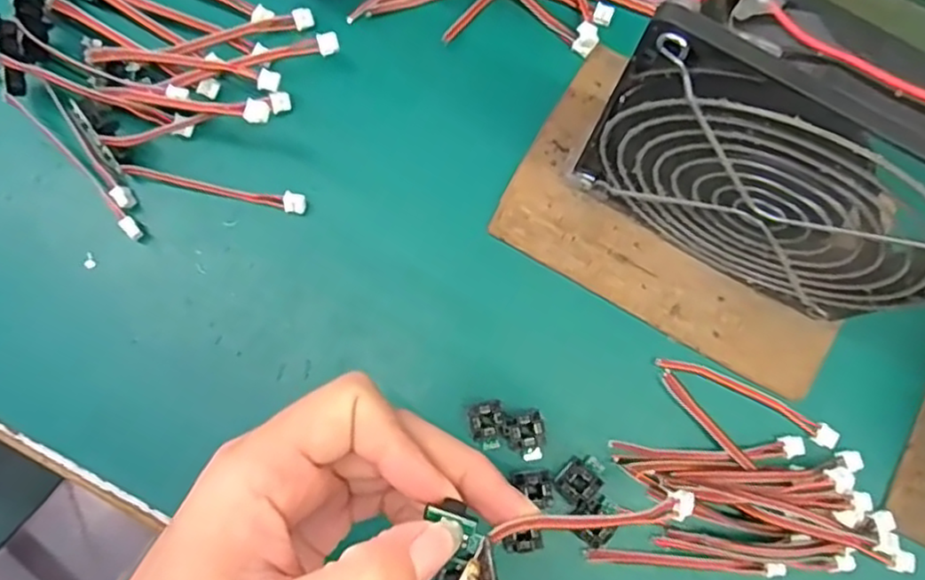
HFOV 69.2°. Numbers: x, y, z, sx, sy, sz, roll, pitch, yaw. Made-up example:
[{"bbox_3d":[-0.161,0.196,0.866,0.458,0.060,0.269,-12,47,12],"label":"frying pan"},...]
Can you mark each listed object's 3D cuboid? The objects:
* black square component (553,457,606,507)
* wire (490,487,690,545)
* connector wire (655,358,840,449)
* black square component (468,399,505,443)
[{"bbox_3d":[0.046,0.072,0.258,0.014,0.008,0.019,44,82,7],"label":"black square component"},{"bbox_3d":[0.040,0.065,0.193,0.071,0.004,0.008,3,78,-27],"label":"wire"},{"bbox_3d":[0.113,0.042,0.268,0.074,0.005,0.009,27,80,4],"label":"connector wire"},{"bbox_3d":[0.010,0.051,0.262,0.014,0.009,0.014,-15,80,-4],"label":"black square component"}]

